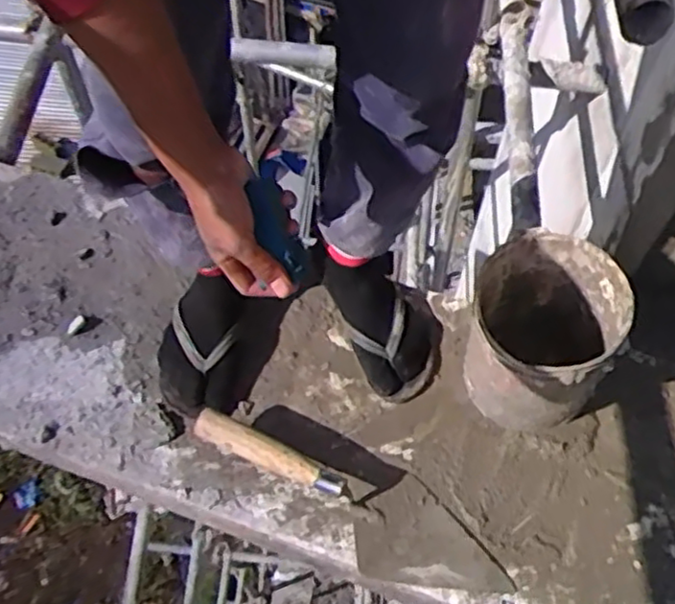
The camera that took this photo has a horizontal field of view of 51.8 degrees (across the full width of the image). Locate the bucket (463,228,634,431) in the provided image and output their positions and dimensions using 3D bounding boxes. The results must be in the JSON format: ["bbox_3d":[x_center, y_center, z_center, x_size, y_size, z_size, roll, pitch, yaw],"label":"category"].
[{"bbox_3d":[0.248,0.043,0.865,0.171,0.210,0.190,29,65,17],"label":"bucket"}]

